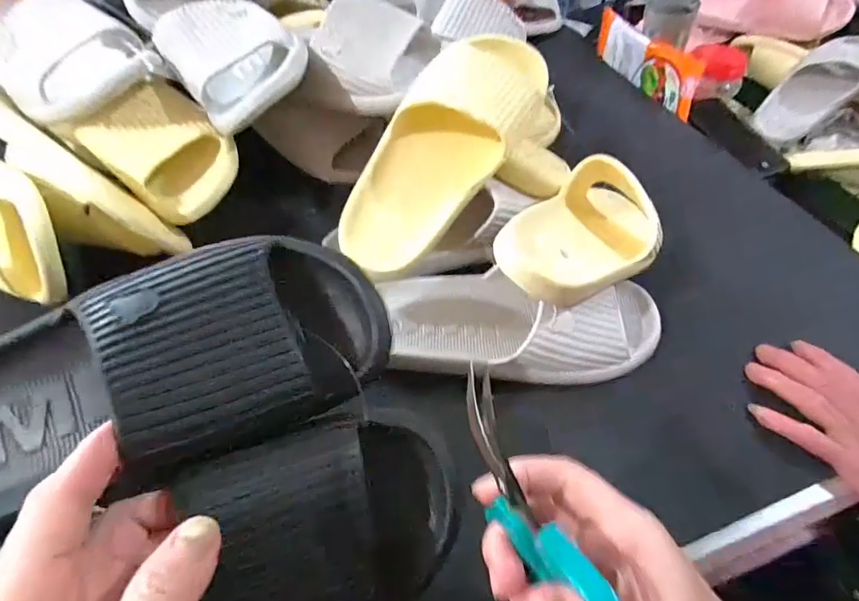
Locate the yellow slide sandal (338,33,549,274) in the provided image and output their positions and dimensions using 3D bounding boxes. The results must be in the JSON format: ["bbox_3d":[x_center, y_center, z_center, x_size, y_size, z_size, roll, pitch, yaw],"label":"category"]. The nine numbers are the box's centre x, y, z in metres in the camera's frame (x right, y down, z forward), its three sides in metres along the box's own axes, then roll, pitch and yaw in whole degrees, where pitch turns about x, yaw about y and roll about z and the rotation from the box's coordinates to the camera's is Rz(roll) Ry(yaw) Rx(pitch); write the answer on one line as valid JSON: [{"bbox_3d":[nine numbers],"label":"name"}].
[{"bbox_3d":[0.012,-0.126,0.395,0.095,0.068,0.230,39,93,25],"label":"yellow slide sandal"}]

